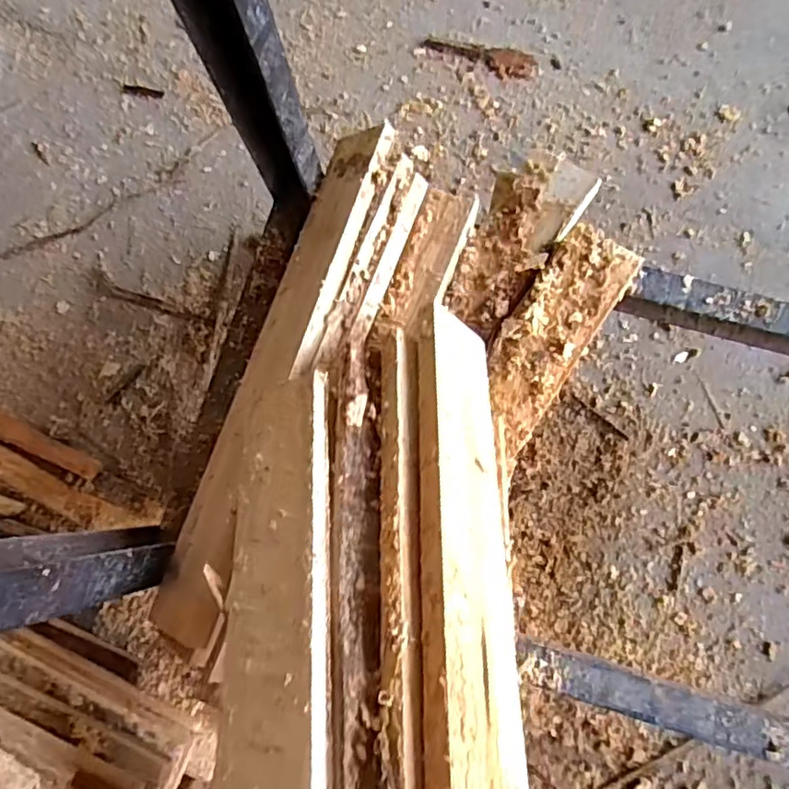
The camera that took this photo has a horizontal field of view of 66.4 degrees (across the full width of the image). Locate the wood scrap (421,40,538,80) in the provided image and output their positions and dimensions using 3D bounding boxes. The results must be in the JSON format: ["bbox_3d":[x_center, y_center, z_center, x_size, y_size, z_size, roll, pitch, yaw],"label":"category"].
[{"bbox_3d":[0.129,-0.502,0.903,0.171,0.005,0.052,7,79,2],"label":"wood scrap"}]

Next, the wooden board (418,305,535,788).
[{"bbox_3d":[0.054,0.162,0.377,0.016,0.088,0.524,-30,44,36],"label":"wooden board"}]

